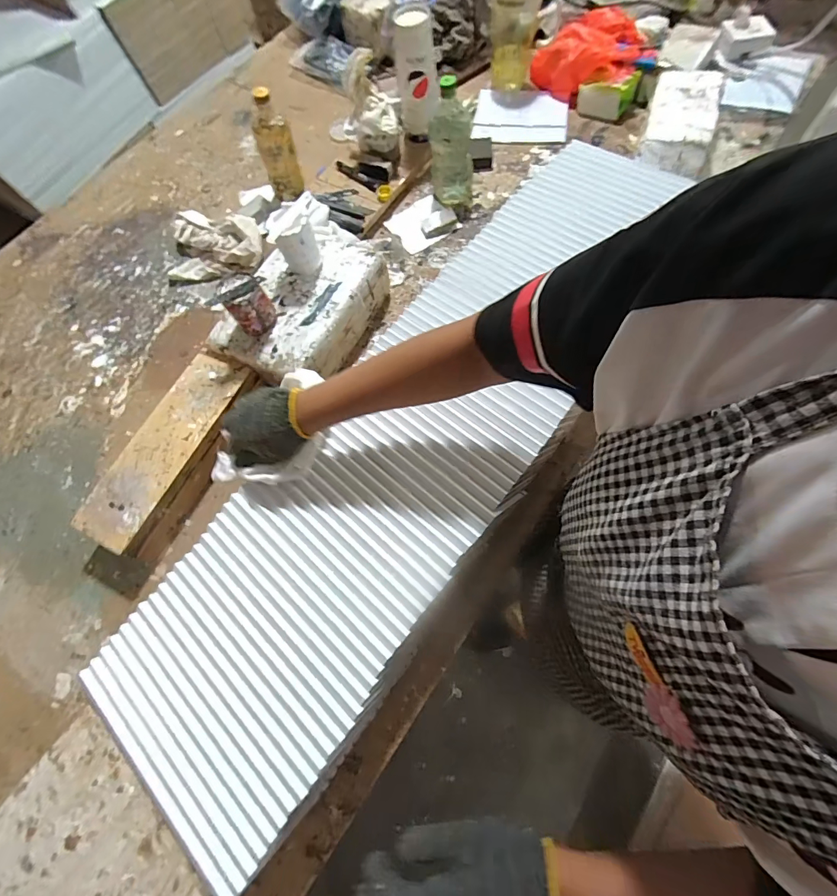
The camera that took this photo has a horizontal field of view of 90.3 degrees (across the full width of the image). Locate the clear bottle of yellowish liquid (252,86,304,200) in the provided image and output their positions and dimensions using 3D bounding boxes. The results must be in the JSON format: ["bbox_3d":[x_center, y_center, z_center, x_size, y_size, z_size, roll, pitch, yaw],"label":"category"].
[{"bbox_3d":[-0.279,-0.591,0.830,0.072,0.181,0.053,-18,70,-6],"label":"clear bottle of yellowish liquid"}]

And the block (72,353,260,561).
[{"bbox_3d":[-0.384,0.004,0.668,0.121,0.062,0.319,25,73,12],"label":"block"}]

